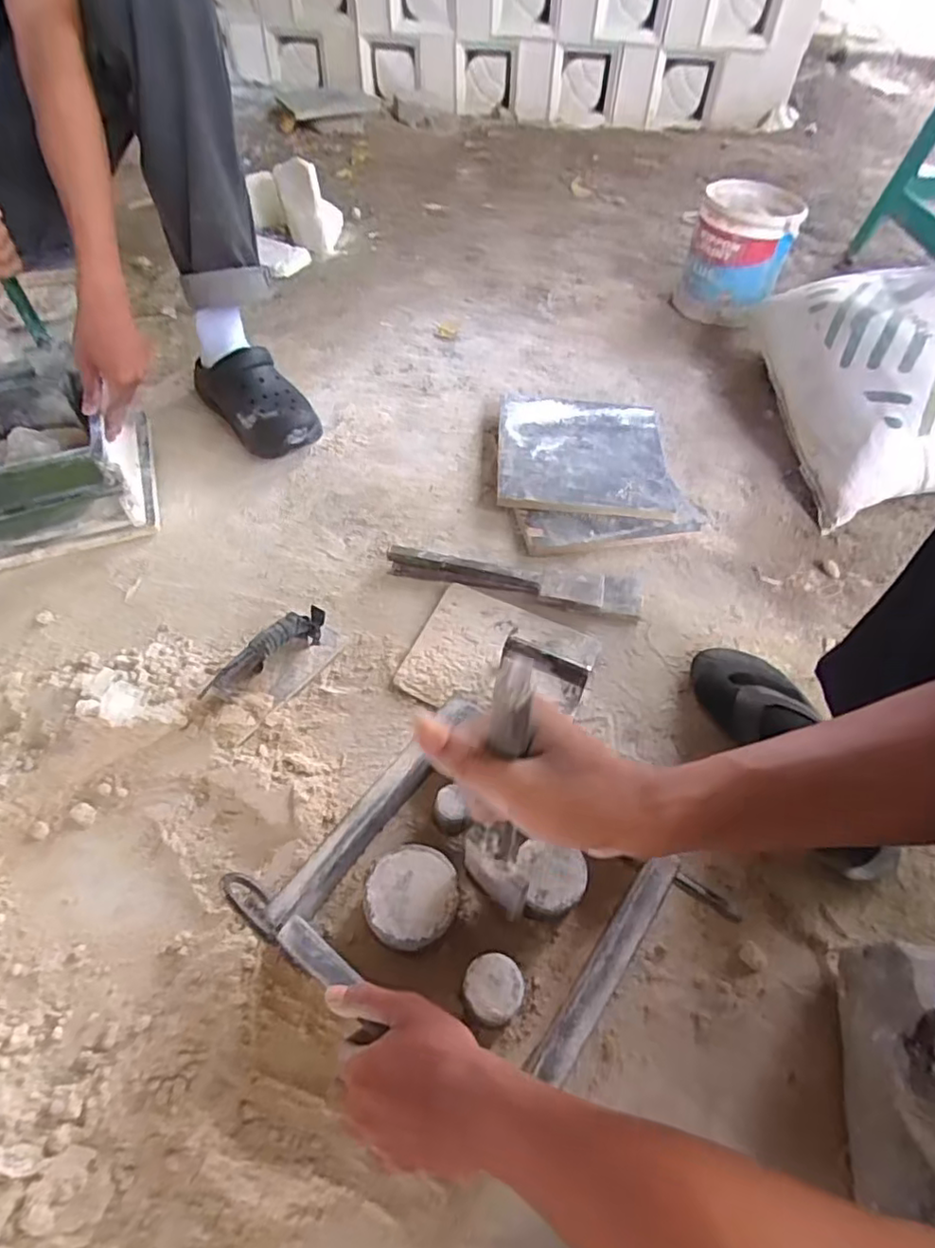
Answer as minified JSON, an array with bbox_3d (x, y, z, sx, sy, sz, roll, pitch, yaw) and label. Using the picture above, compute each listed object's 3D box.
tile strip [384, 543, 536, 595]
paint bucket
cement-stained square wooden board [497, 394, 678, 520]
[{"bbox_3d":[-0.007,-0.066,0.796,0.194,0.024,0.027,13,56,5],"label":"tile strip"},{"bbox_3d":[0.500,-0.685,1.158,0.173,0.184,0.178,2,56,-3],"label":"paint bucket"},{"bbox_3d":[0.173,-0.261,0.928,0.249,0.019,0.248,6,54,-2],"label":"cement-stained square wooden board"}]

